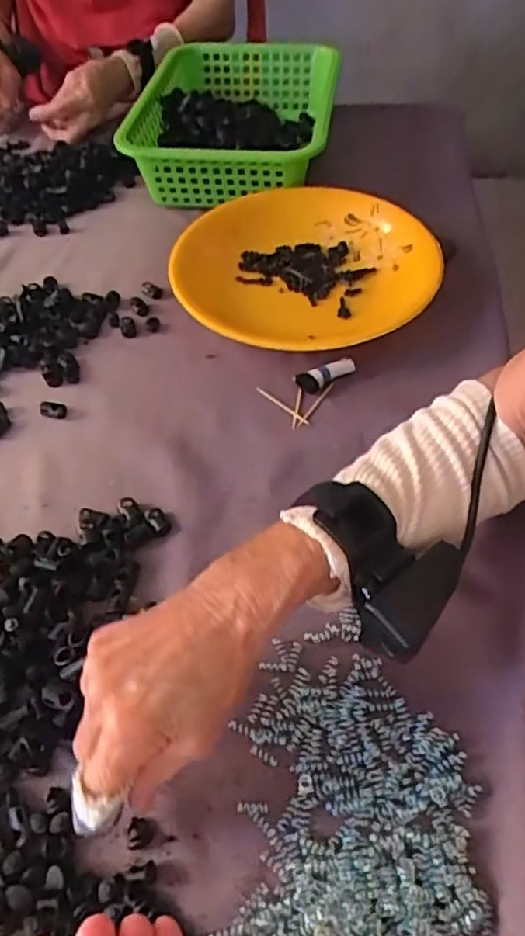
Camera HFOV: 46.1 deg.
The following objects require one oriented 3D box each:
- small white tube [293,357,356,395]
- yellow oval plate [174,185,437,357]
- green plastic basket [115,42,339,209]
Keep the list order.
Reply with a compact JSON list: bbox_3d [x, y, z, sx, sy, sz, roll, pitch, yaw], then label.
[{"bbox_3d":[0.053,-0.079,0.523,0.049,0.016,0.020,-26,56,-17],"label":"small white tube"},{"bbox_3d":[0.041,-0.187,0.587,0.239,0.044,0.243,5,52,6],"label":"yellow oval plate"},{"bbox_3d":[-0.029,-0.408,0.735,0.211,0.078,0.305,6,52,6],"label":"green plastic basket"}]

